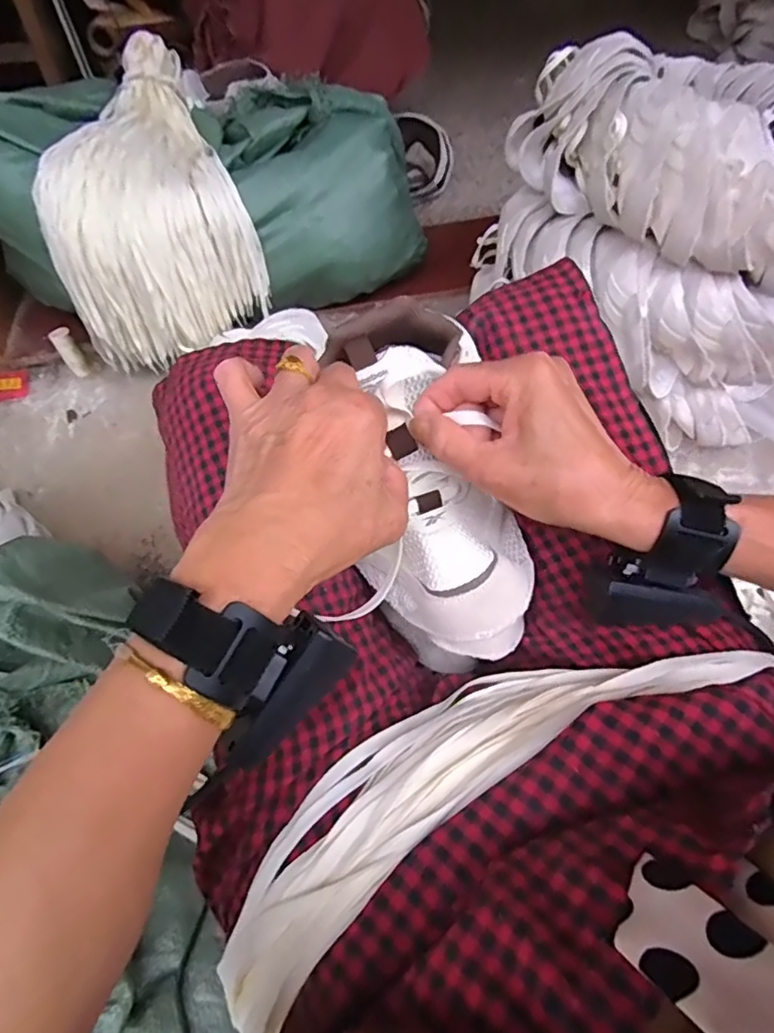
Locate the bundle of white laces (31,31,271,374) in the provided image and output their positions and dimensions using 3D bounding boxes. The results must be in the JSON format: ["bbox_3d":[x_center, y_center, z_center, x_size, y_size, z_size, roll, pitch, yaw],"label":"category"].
[{"bbox_3d":[-0.375,-0.457,0.897,0.273,0.264,0.357,-24,57,-13],"label":"bundle of white laces"}]

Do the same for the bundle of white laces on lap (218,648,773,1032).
[{"bbox_3d":[0.049,0.135,0.311,0.326,0.076,0.095,-30,58,-17],"label":"bundle of white laces on lap"}]

